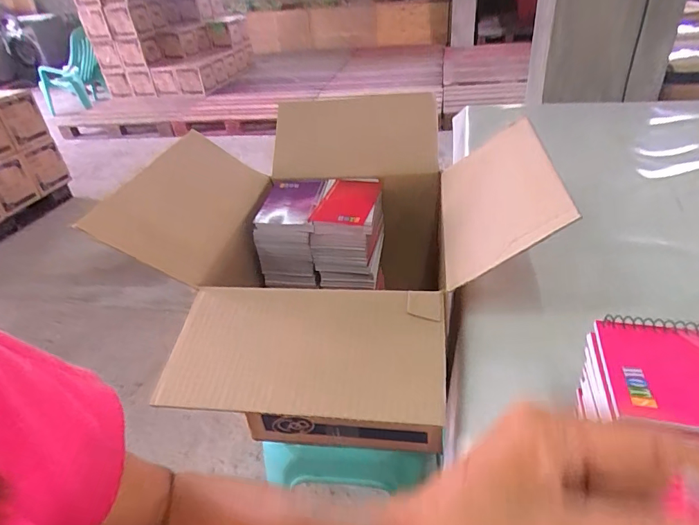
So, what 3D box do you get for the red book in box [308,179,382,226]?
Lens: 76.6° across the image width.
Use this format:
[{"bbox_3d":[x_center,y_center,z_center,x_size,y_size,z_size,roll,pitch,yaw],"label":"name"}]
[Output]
[{"bbox_3d":[-0.003,-0.091,0.649,0.079,0.012,0.133,4,35,13],"label":"red book in box"}]

